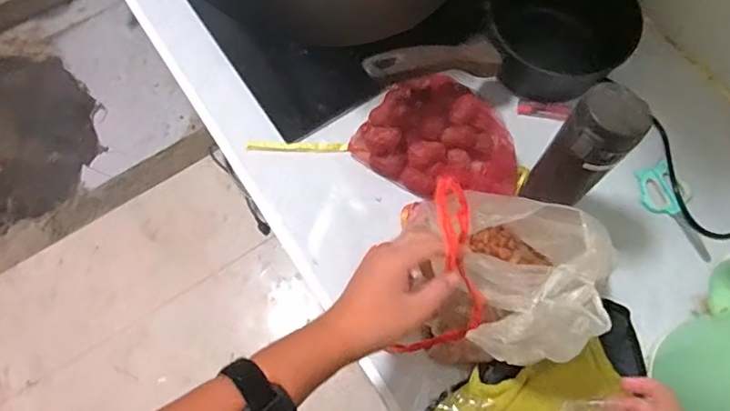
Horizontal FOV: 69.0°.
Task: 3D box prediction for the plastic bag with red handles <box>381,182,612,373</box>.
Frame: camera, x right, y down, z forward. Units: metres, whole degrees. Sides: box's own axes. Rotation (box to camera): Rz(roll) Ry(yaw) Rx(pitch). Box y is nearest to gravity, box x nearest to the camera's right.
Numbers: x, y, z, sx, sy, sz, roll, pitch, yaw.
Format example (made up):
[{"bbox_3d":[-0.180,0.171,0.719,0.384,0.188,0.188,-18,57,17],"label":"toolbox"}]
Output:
[{"bbox_3d":[0.126,0.064,0.507,0.139,0.203,0.162,14,70,5],"label":"plastic bag with red handles"}]

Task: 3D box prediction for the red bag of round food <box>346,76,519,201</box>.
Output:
[{"bbox_3d":[0.097,-0.082,0.652,0.195,0.052,0.139,27,72,9],"label":"red bag of round food"}]

